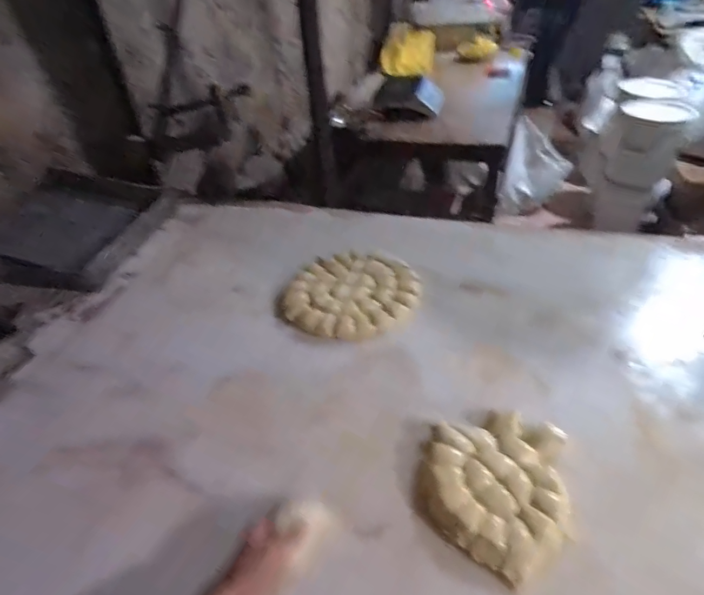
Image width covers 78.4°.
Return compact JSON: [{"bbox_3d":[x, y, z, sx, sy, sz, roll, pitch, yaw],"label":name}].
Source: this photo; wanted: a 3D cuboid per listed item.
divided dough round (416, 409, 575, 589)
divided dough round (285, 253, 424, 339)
[{"bbox_3d":[0.197,0.259,0.608,0.191,0.033,0.213,14,46,21],"label":"divided dough round"},{"bbox_3d":[0.017,-0.025,0.959,0.272,0.044,0.287,-4,42,3],"label":"divided dough round"}]

